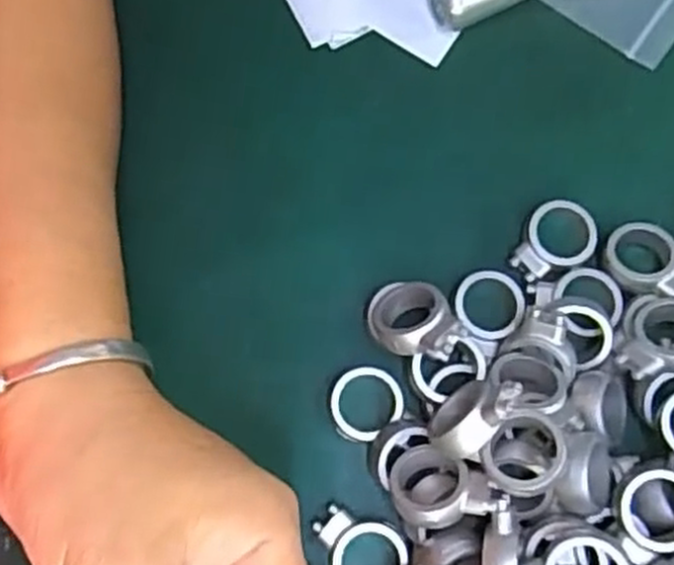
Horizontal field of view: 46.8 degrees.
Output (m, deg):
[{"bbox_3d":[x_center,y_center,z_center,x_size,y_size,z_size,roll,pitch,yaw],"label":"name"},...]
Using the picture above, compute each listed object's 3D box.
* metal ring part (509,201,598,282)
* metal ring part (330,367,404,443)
[{"bbox_3d":[0.081,-0.015,0.290,0.024,0.006,0.034,43,80,10],"label":"metal ring part"},{"bbox_3d":[0.011,0.042,0.272,0.026,0.004,0.025,0,76,0],"label":"metal ring part"}]

